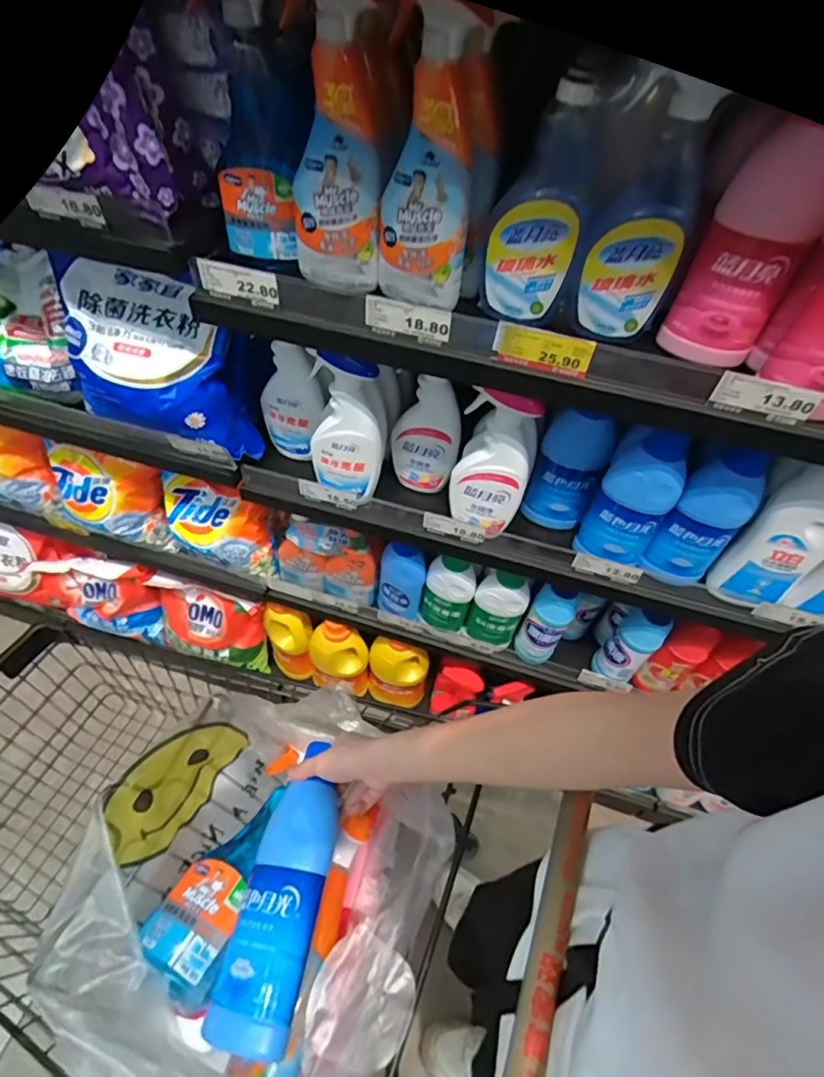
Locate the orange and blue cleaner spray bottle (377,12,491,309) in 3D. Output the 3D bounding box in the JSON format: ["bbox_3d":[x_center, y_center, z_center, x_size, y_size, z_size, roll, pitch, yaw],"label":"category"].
[{"bbox_3d":[0.017,-0.356,0.529,0.092,0.221,0.064,19,51,14],"label":"orange and blue cleaner spray bottle"}]

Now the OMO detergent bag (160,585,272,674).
[{"bbox_3d":[-0.462,0.211,1.229,0.274,0.252,0.080,11,50,8],"label":"OMO detergent bag"}]

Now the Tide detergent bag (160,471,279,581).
[{"bbox_3d":[-0.376,-0.016,1.027,0.233,0.144,0.074,13,50,10],"label":"Tide detergent bag"}]

